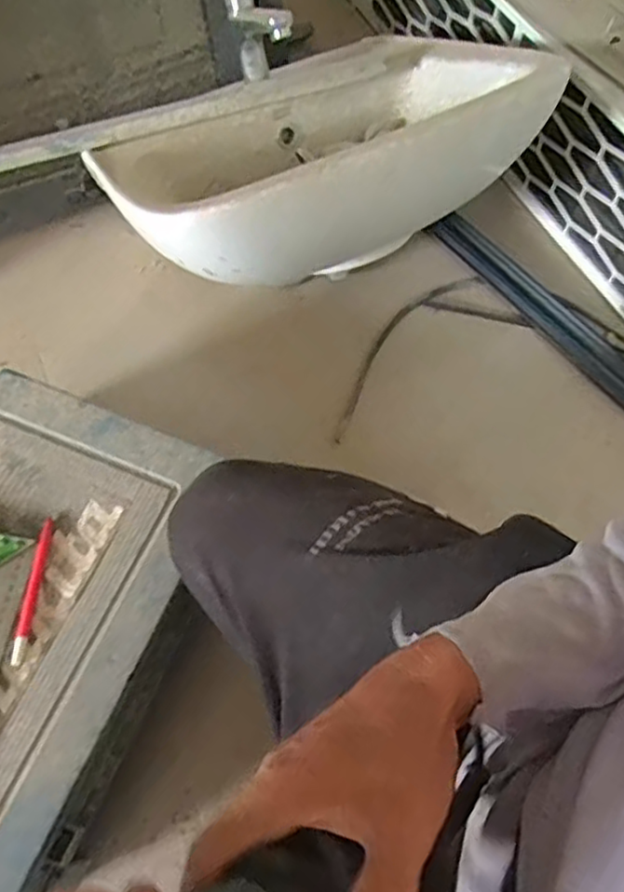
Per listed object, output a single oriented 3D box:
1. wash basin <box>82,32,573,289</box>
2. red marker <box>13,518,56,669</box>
[{"bbox_3d":[0.022,-0.308,0.754,0.480,0.149,0.328,-25,43,-12],"label":"wash basin"},{"bbox_3d":[-0.254,0.130,0.602,0.012,0.008,0.131,3,64,1],"label":"red marker"}]

